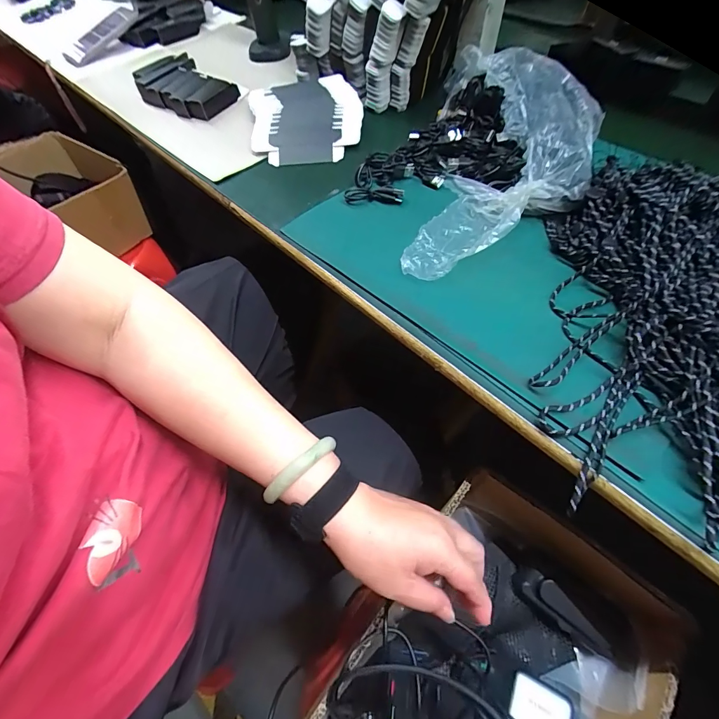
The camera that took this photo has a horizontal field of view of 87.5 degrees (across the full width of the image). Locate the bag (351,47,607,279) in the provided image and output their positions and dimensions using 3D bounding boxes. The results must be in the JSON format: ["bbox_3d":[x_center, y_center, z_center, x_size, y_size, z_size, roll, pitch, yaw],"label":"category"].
[{"bbox_3d":[0.124,-0.247,0.430,0.309,0.099,0.250,-31,60,-18],"label":"bag"}]

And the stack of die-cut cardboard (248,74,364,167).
[{"bbox_3d":[-0.082,-0.368,0.571,0.167,0.035,0.206,-9,56,-4],"label":"stack of die-cut cardboard"}]

